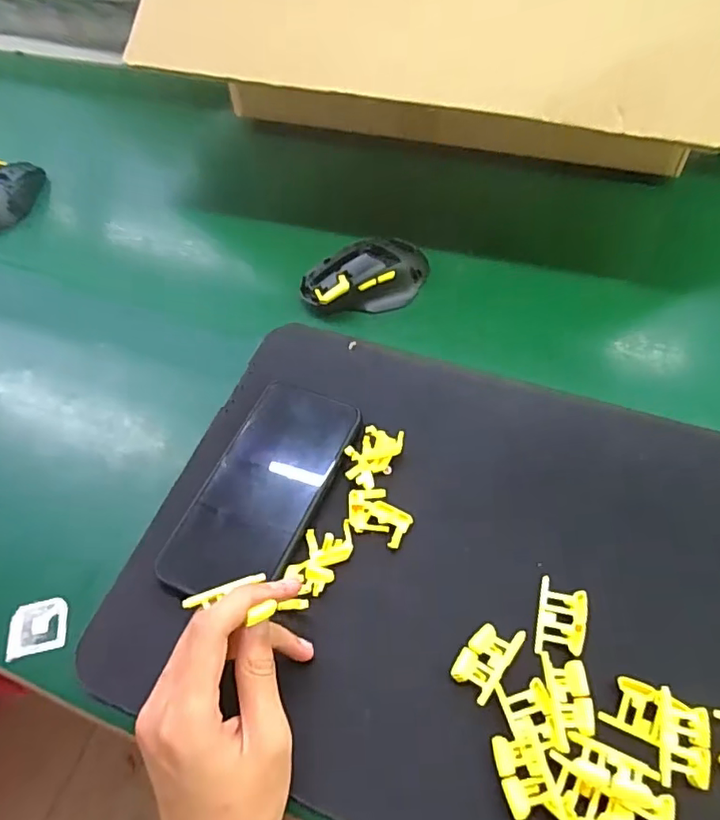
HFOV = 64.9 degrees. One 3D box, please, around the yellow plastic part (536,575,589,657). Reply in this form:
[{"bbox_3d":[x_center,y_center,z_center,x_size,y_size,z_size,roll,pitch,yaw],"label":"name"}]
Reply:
[{"bbox_3d":[0.118,0.121,0.329,0.026,0.005,0.043,12,57,12],"label":"yellow plastic part"}]

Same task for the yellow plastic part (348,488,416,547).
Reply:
[{"bbox_3d":[0.011,0.070,0.376,0.045,0.006,0.031,30,62,22],"label":"yellow plastic part"}]

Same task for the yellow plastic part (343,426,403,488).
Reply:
[{"bbox_3d":[0.009,0.030,0.394,0.027,0.016,0.049,30,62,22],"label":"yellow plastic part"}]

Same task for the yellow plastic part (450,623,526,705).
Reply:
[{"bbox_3d":[0.071,0.138,0.317,0.025,0.012,0.042,33,63,24],"label":"yellow plastic part"}]

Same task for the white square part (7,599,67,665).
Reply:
[{"bbox_3d":[-0.208,0.140,0.366,0.035,0.004,0.035,-10,55,-3],"label":"white square part"}]

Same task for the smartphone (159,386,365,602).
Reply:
[{"bbox_3d":[-0.064,0.054,0.390,0.080,0.006,0.160,21,67,16],"label":"smartphone"}]

